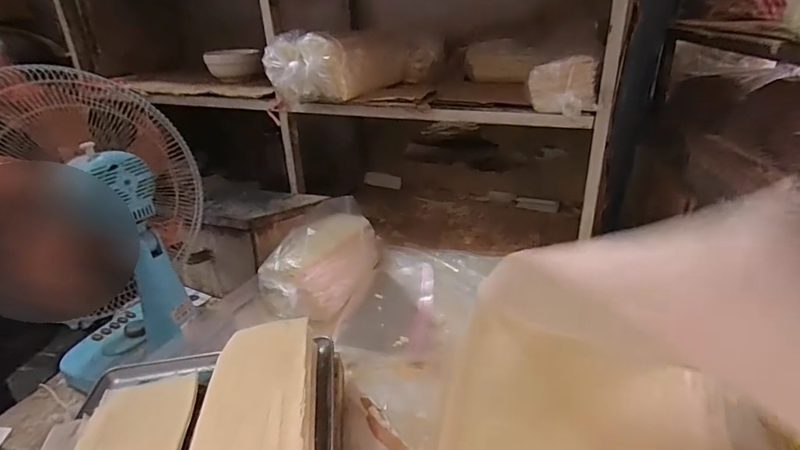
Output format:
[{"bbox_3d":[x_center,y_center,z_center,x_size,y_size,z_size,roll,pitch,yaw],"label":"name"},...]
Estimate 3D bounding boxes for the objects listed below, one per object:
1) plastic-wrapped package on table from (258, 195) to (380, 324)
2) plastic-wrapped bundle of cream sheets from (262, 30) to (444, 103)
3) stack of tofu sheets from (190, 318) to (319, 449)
[{"bbox_3d":[-0.145,0.062,0.984,0.176,0.131,0.316,11,30,27],"label":"plastic-wrapped package on table"},{"bbox_3d":[-0.098,-0.396,1.100,0.203,0.129,0.403,17,33,35],"label":"plastic-wrapped bundle of cream sheets"},{"bbox_3d":[-0.166,0.213,0.540,0.130,0.044,0.258,-6,26,-5],"label":"stack of tofu sheets"}]

